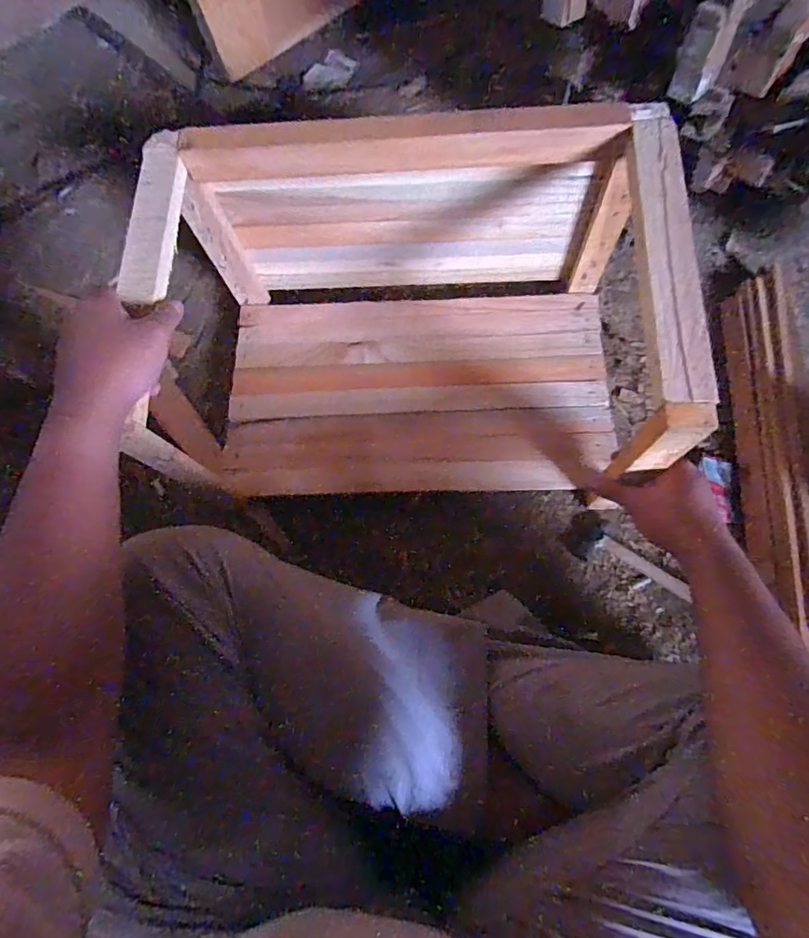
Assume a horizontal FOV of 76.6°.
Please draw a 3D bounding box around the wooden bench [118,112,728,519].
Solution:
[{"bbox_3d":[0.007,-0.152,0.587,0.497,0.298,0.336,0,71,2],"label":"wooden bench"}]

